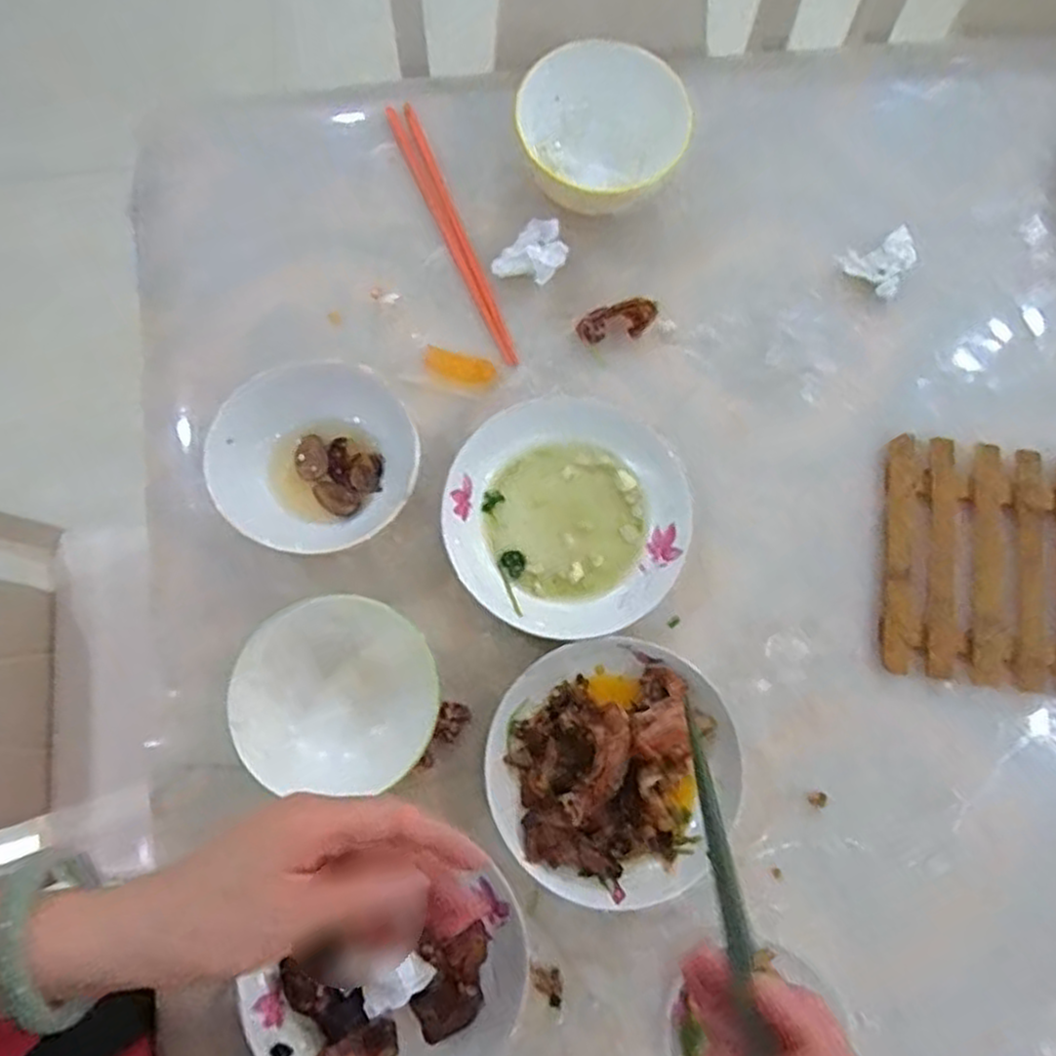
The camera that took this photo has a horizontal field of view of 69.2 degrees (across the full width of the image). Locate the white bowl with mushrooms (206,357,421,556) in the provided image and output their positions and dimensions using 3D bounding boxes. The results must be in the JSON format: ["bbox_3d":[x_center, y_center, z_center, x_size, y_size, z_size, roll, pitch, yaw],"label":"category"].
[{"bbox_3d":[-0.143,-0.045,0.530,0.127,0.059,0.126,0,77,-1],"label":"white bowl with mushrooms"}]

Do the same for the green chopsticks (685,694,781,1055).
[{"bbox_3d":[0.088,0.173,0.319,0.014,0.016,0.229,-1,42,-2],"label":"green chopsticks"}]

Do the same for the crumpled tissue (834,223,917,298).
[{"bbox_3d":[0.282,-0.215,0.613,0.063,0.033,0.051,-44,82,-10],"label":"crumpled tissue"}]

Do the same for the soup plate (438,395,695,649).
[{"bbox_3d":[0.030,-0.009,0.544,0.162,0.028,0.170,0,77,-1],"label":"soup plate"}]

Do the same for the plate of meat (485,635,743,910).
[{"bbox_3d":[0.056,0.157,0.503,0.157,0.044,0.160,0,77,-1],"label":"plate of meat"}]

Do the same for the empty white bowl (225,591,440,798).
[{"bbox_3d":[-0.119,0.106,0.493,0.118,0.064,0.115,0,77,-1],"label":"empty white bowl"}]

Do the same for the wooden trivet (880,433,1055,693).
[{"bbox_3d":[0.345,0.025,0.558,0.170,0.011,0.176,8,77,1],"label":"wooden trivet"}]

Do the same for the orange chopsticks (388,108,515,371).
[{"bbox_3d":[-0.057,-0.231,0.599,0.022,0.009,0.234,-23,79,-6],"label":"orange chopsticks"}]

